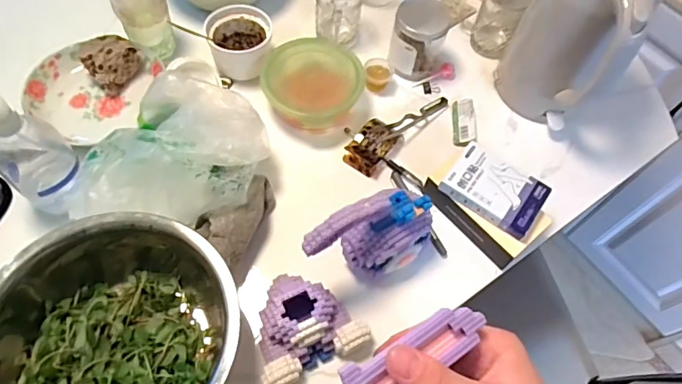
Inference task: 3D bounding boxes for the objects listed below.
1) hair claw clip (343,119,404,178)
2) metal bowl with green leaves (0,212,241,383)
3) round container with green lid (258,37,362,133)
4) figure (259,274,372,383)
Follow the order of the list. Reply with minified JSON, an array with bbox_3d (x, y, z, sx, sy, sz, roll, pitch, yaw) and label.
[{"bbox_3d":[0.048,-0.068,0.699,0.048,0.030,0.084,34,63,14],"label":"hair claw clip"},{"bbox_3d":[-0.247,0.148,0.513,0.250,0.116,0.244,2,60,-3],"label":"metal bowl with green leaves"},{"bbox_3d":[-0.044,-0.161,0.726,0.146,0.064,0.138,2,60,-3],"label":"round container with green lid"},{"bbox_3d":[-0.045,0.145,0.554,0.119,0.052,0.115,-22,64,-16],"label":"figure"}]

